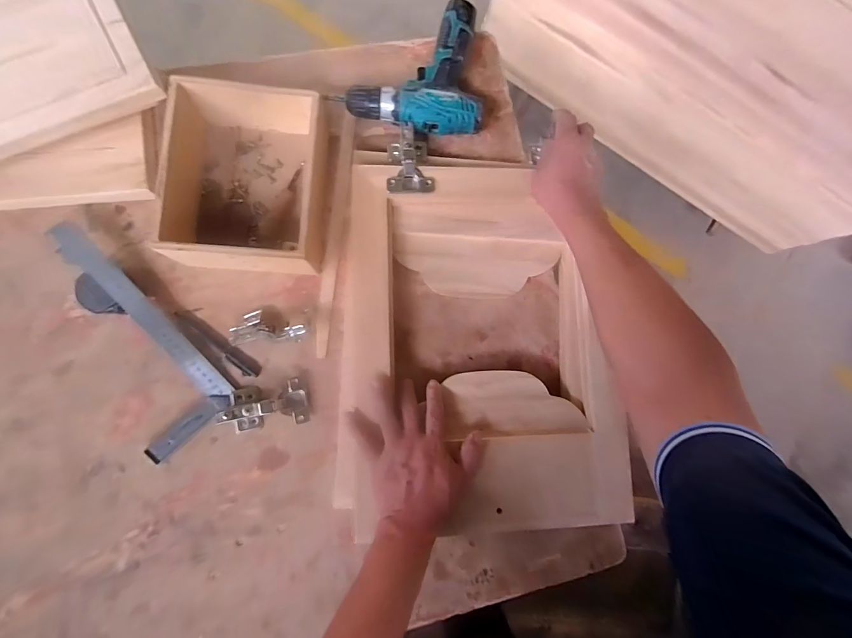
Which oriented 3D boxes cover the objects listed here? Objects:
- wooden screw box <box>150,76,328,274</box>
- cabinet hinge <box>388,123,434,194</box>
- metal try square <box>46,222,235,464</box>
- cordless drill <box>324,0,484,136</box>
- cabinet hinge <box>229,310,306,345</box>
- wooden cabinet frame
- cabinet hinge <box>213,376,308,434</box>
[{"bbox_3d":[-0.220,-0.173,0.466,0.174,0.086,0.224,2,84,-6],"label":"wooden screw box"},{"bbox_3d":[-0.022,-0.215,0.492,0.061,0.026,0.096,-3,68,-6],"label":"cabinet hinge"},{"bbox_3d":[-0.382,0.025,0.455,0.122,0.036,0.302,-39,89,-8],"label":"metal try square"},{"bbox_3d":[-0.028,-0.355,0.519,0.203,0.047,0.191,-2,85,-6],"label":"cordless drill"},{"bbox_3d":[-0.205,0.009,0.473,0.100,0.036,0.044,-2,85,-6],"label":"cabinet hinge"},{"bbox_3d":[0.073,0.033,0.494,0.367,0.060,0.467,1,84,-6],"label":"wooden cabinet frame"},{"bbox_3d":[-0.205,0.113,0.465,0.100,0.028,0.056,-12,86,-7],"label":"cabinet hinge"}]

